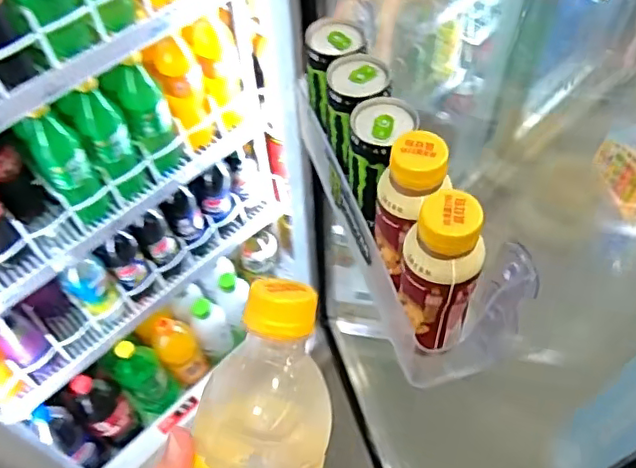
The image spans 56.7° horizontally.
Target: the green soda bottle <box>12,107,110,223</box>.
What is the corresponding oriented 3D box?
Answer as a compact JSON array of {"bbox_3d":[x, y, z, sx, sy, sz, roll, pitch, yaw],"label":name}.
[{"bbox_3d":[-0.377,-0.111,0.874,0.069,0.238,0.080,-32,59,-19],"label":"green soda bottle"}]

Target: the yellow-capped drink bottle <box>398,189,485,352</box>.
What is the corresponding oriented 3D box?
[{"bbox_3d":[0.087,0.030,0.421,0.052,0.127,0.051,-1,55,1],"label":"yellow-capped drink bottle"}]

